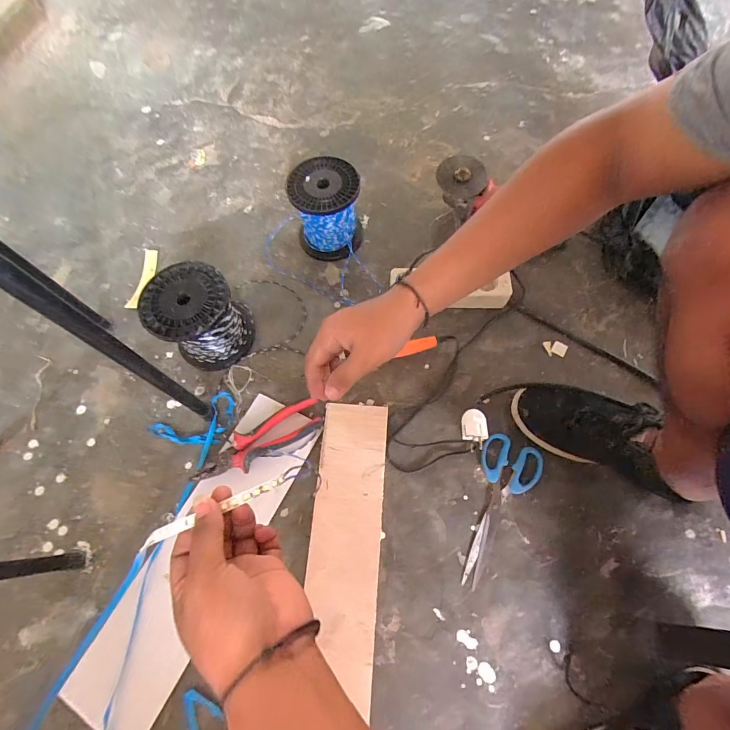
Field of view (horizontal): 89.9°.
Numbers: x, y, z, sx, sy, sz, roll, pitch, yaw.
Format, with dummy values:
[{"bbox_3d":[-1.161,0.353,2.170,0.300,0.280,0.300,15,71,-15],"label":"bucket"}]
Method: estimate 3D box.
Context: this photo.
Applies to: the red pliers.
[{"bbox_3d":[-0.155,0.112,0.540,0.192,0.025,0.060,-29,69,-16],"label":"red pliers"}]

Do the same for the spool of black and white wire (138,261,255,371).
[{"bbox_3d":[-0.254,-0.073,0.571,0.124,0.120,0.125,-1,68,2],"label":"spool of black and white wire"}]

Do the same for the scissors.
[{"bbox_3d":[0.187,0.200,0.504,0.081,0.013,0.199,19,70,10],"label":"scissors"}]

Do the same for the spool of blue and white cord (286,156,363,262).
[{"bbox_3d":[-0.067,-0.271,0.648,0.116,0.128,0.112,-1,68,2],"label":"spool of blue and white cord"}]

